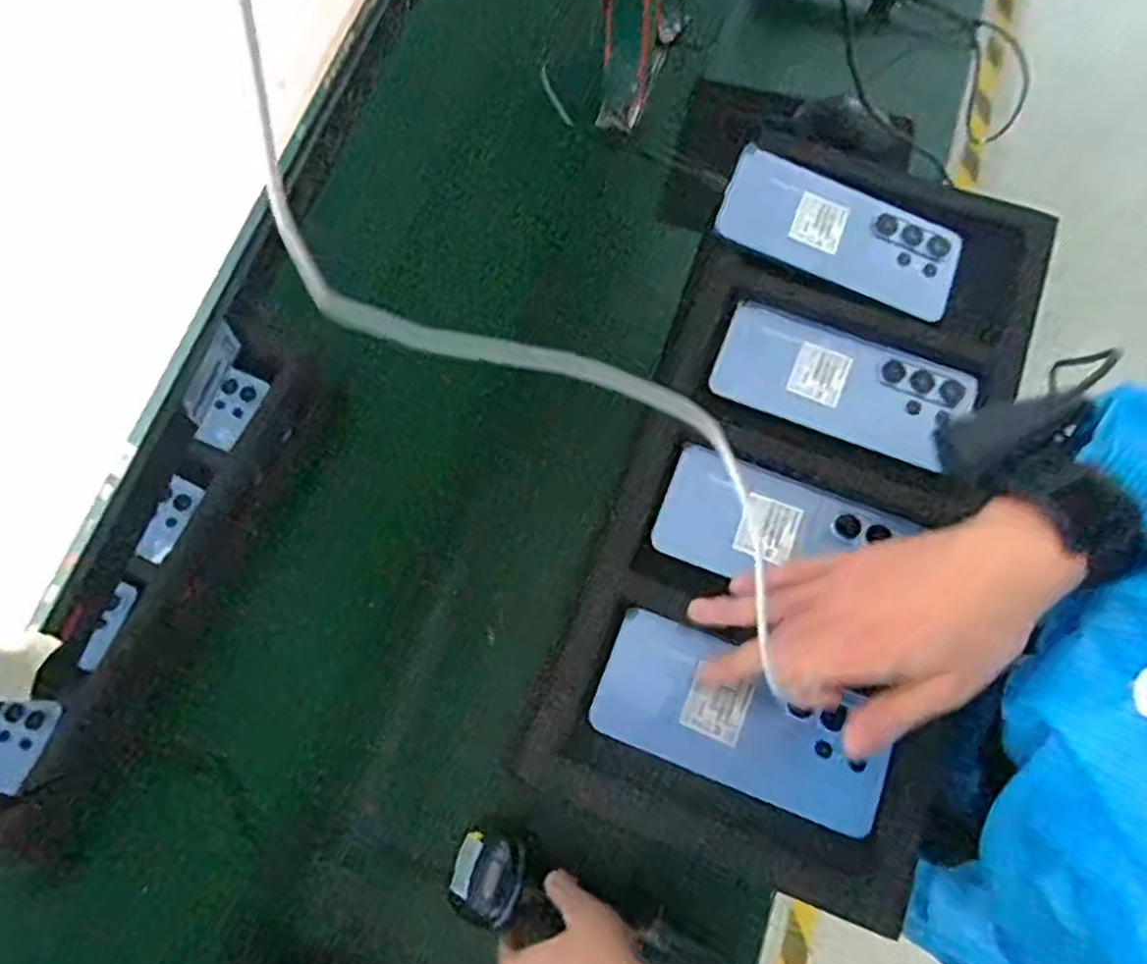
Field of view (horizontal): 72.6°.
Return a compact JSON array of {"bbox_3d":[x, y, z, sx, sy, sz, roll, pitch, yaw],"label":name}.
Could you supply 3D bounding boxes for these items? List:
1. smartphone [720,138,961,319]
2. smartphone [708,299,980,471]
[{"bbox_3d":[0.190,-0.178,0.558,0.169,0.008,0.074,24,81,5],"label":"smartphone"},{"bbox_3d":[0.182,-0.070,0.533,0.163,0.010,0.079,22,72,9],"label":"smartphone"}]

